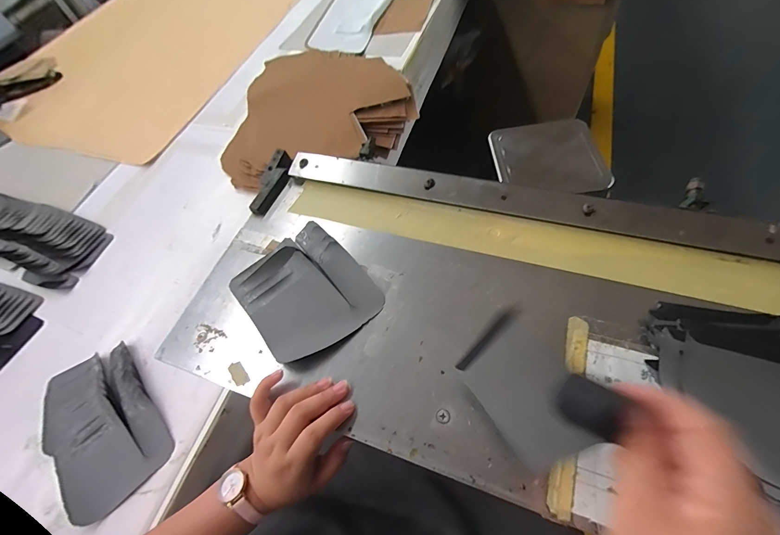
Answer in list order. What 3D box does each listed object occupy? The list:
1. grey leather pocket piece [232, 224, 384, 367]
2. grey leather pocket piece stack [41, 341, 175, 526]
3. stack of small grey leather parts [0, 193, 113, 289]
[{"bbox_3d":[-0.095,0.027,0.402,0.126,0.032,0.149,-38,61,-14],"label":"grey leather pocket piece"},{"bbox_3d":[-0.397,0.213,0.488,0.132,0.025,0.227,-41,61,-16],"label":"grey leather pocket piece stack"},{"bbox_3d":[-0.745,-0.066,0.724,0.435,0.052,0.144,19,58,14],"label":"stack of small grey leather parts"}]

